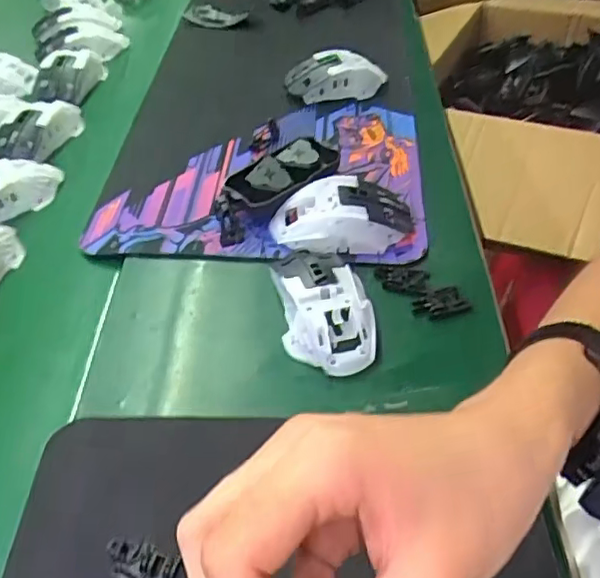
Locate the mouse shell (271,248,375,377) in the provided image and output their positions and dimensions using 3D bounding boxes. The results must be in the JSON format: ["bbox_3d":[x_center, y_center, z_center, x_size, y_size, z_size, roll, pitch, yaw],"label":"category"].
[{"bbox_3d":[0.016,0.006,0.455,0.061,0.035,0.114,-9,46,-5],"label":"mouse shell"}]

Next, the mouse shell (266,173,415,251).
[{"bbox_3d":[0.036,-0.062,0.517,0.115,0.037,0.057,-7,46,-4],"label":"mouse shell"}]

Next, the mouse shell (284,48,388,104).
[{"bbox_3d":[0.041,-0.239,0.685,0.116,0.043,0.054,-5,46,-2],"label":"mouse shell"}]

